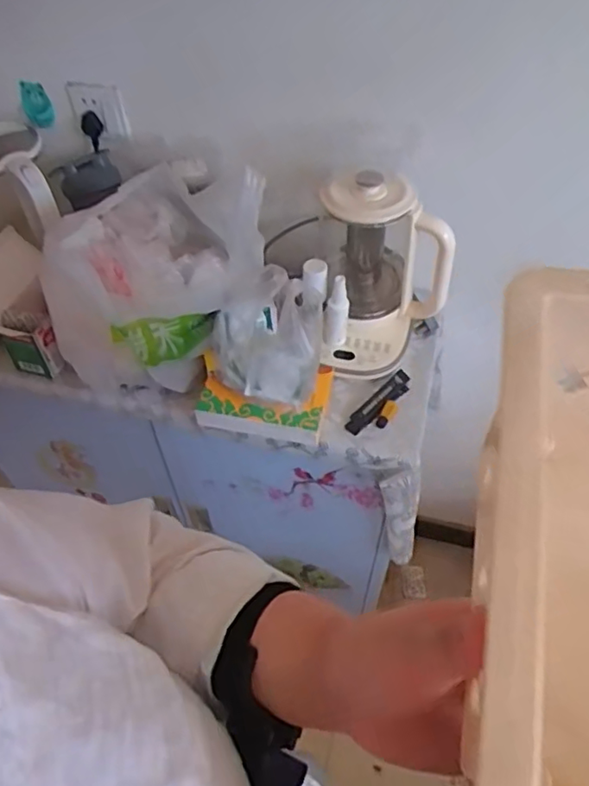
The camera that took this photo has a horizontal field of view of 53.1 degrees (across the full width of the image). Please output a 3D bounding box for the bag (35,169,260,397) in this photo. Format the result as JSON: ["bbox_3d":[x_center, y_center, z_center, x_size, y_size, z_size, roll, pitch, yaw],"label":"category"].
[{"bbox_3d":[-0.187,-0.157,0.786,0.282,0.241,0.213,-28,57,-19],"label":"bag"}]

